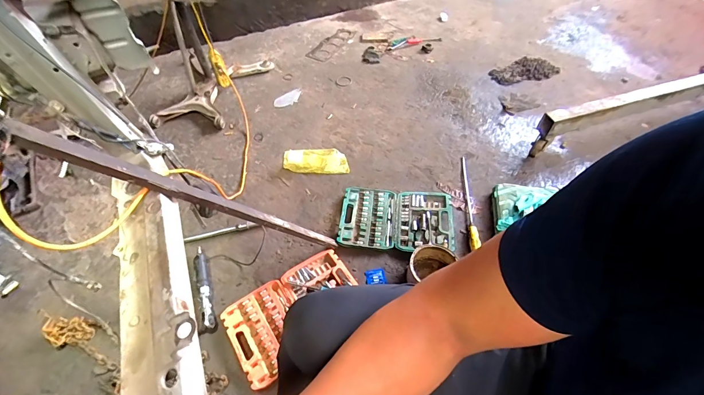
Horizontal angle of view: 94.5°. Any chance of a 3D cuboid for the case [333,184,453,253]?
[{"bbox_3d":[0.161,0.076,1.180,0.400,0.037,0.254,4,53,4],"label":"case"}]

